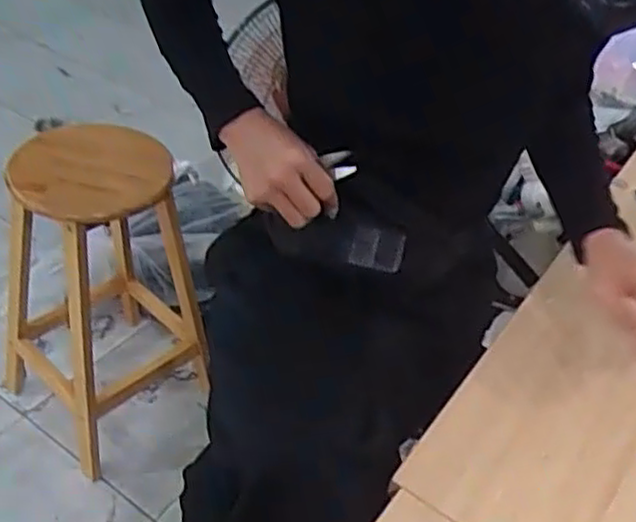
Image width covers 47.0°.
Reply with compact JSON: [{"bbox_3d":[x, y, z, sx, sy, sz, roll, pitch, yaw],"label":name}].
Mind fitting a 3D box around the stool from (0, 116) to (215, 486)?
[{"bbox_3d":[-0.434,0.031,1.473,0.318,0.629,0.347,-30,53,-36],"label":"stool"}]

